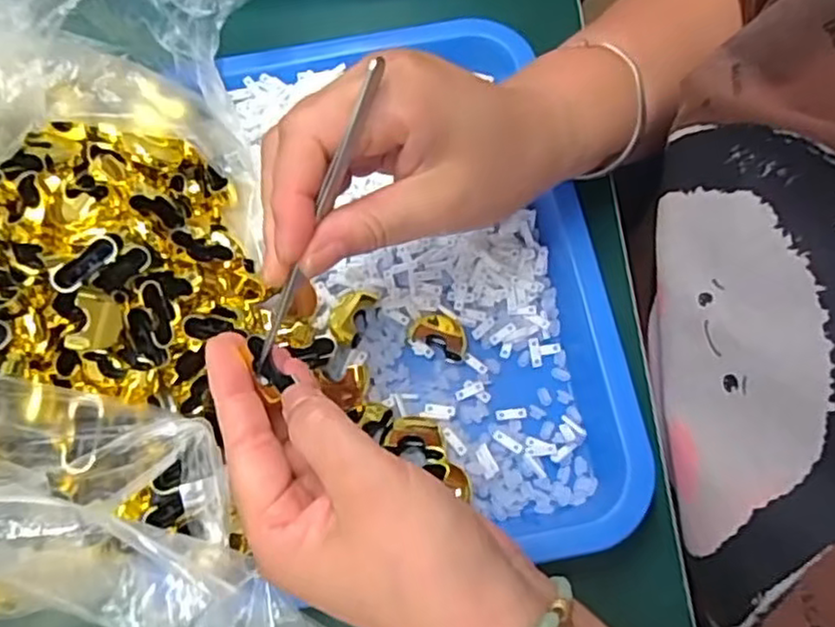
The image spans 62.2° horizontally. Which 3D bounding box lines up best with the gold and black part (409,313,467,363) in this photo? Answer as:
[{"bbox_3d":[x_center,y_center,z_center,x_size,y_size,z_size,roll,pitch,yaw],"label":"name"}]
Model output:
[{"bbox_3d":[0.012,0.010,0.342,0.028,0.004,0.020,25,73,11],"label":"gold and black part"}]

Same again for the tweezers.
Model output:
[{"bbox_3d":[-0.037,-0.031,0.251,0.005,0.014,0.125,34,118,14],"label":"tweezers"}]

